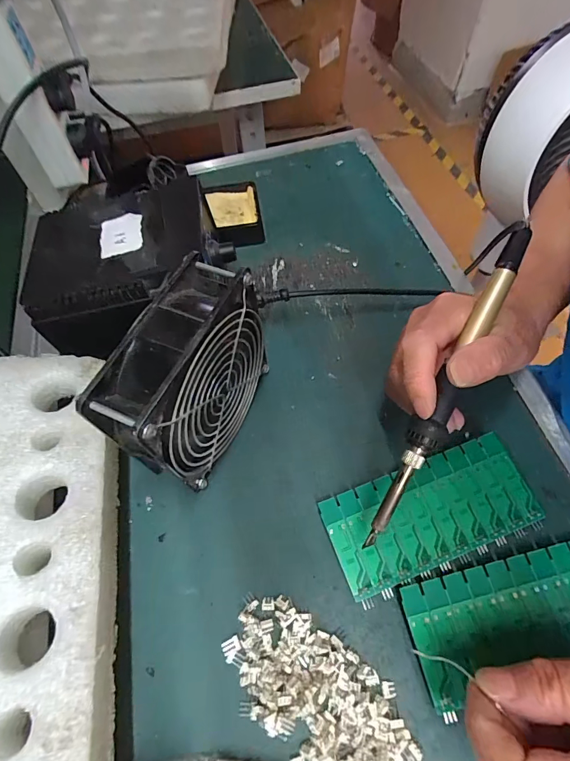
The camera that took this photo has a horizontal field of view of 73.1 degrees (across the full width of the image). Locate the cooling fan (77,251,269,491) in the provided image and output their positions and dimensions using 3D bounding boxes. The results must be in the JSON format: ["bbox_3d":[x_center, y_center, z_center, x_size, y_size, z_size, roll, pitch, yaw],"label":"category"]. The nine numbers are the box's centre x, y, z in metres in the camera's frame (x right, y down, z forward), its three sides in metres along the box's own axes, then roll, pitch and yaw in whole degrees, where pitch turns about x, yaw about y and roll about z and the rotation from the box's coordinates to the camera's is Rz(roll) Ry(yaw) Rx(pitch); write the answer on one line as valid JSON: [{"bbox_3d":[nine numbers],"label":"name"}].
[{"bbox_3d":[-0.058,-0.001,0.247,0.050,0.098,0.124,17,63,14],"label":"cooling fan"}]

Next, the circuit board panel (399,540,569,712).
[{"bbox_3d":[0.145,0.139,0.228,0.139,0.005,0.062,-12,67,-4],"label":"circuit board panel"}]

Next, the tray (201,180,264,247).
[{"bbox_3d":[-0.053,-0.177,0.412,0.054,0.030,0.070,-15,60,-5],"label":"tray"}]

